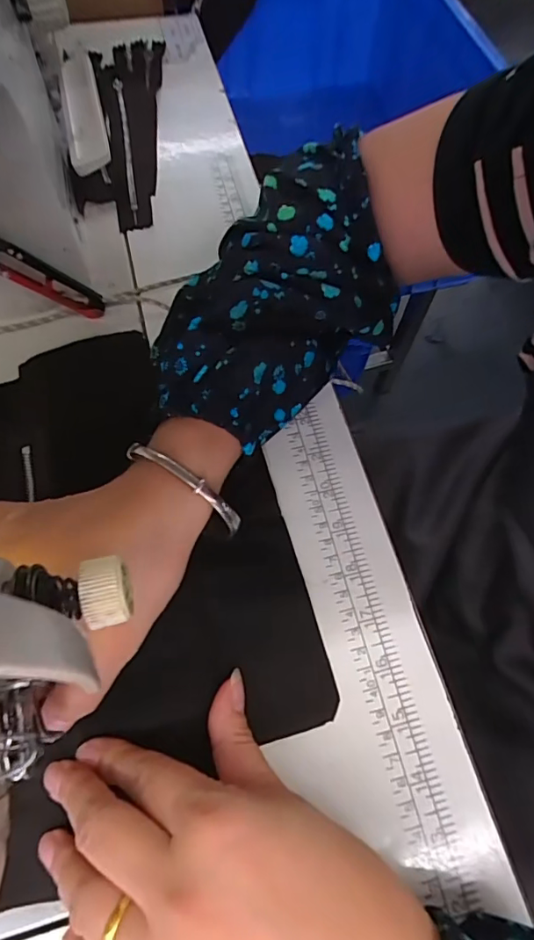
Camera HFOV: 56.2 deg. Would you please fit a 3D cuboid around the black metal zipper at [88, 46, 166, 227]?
[{"bbox_3d":[-0.105,-0.283,0.412,0.060,0.010,0.214,-13,70,-4],"label":"black metal zipper"}]

